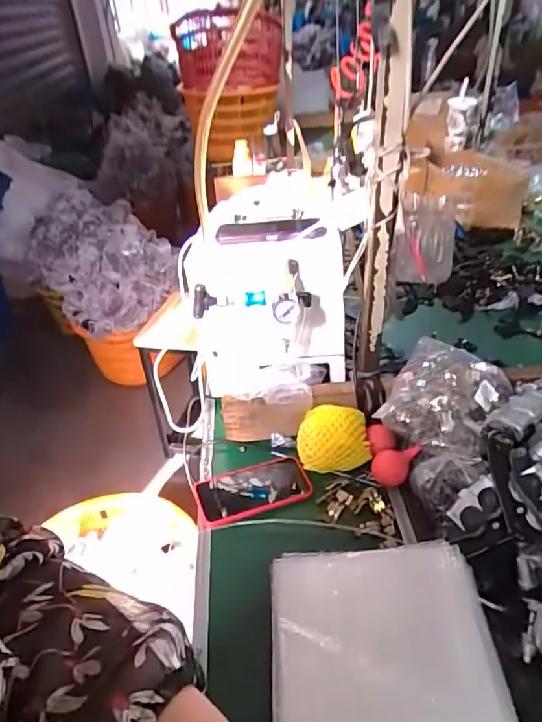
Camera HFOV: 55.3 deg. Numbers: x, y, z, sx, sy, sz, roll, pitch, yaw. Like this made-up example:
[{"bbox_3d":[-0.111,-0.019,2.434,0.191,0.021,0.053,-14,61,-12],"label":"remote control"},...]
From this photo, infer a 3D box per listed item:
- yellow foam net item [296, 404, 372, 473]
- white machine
[{"bbox_3d":[0.091,0.117,0.754,0.103,0.087,0.075,1,36,8],"label":"yellow foam net item"},{"bbox_3d":[-0.002,-0.106,0.849,0.232,0.219,0.268,-2,35,4],"label":"white machine"}]

